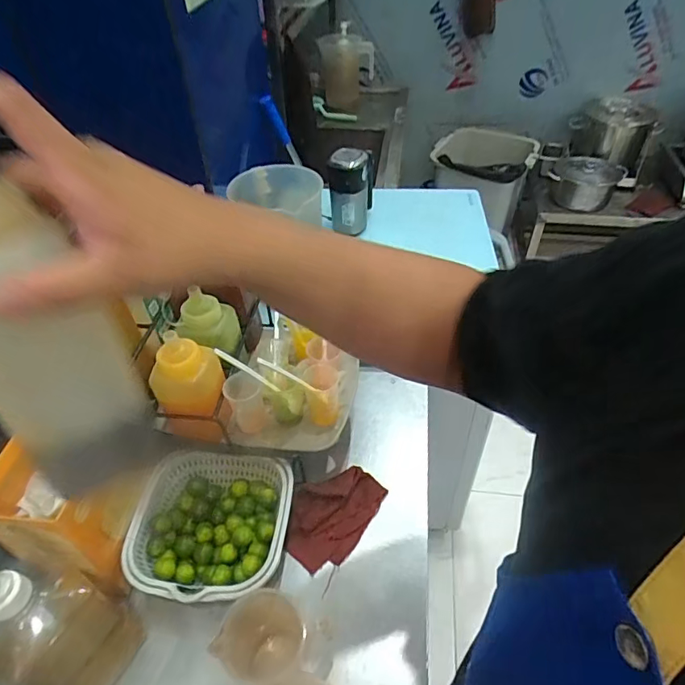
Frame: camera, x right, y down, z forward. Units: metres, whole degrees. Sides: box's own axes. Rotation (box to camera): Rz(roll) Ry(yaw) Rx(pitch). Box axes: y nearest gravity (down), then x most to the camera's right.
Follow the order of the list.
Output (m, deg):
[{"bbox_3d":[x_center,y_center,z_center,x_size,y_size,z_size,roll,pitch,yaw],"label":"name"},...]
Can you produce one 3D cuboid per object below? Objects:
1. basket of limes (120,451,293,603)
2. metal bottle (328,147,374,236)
[{"bbox_3d":[-0.180,0.261,0.688,0.197,0.084,0.198,4,45,8],"label":"basket of limes"},{"bbox_3d":[0.023,-0.351,1.166,0.103,0.228,0.101,-2,45,2],"label":"metal bottle"}]

